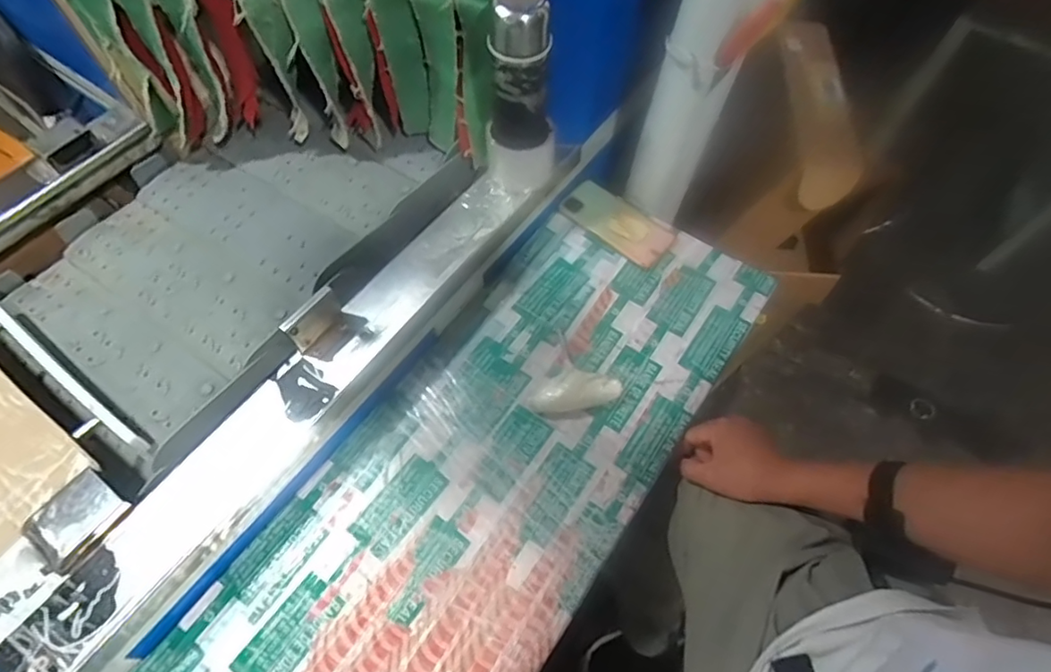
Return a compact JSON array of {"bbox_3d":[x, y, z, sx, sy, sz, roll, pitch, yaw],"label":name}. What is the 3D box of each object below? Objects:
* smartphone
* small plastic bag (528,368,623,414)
[{"bbox_3d":[0.134,-0.166,0.825,0.158,0.013,0.076,35,76,10],"label":"smartphone"},{"bbox_3d":[0.059,0.064,0.683,0.110,0.037,0.047,-9,63,-8],"label":"small plastic bag"}]

